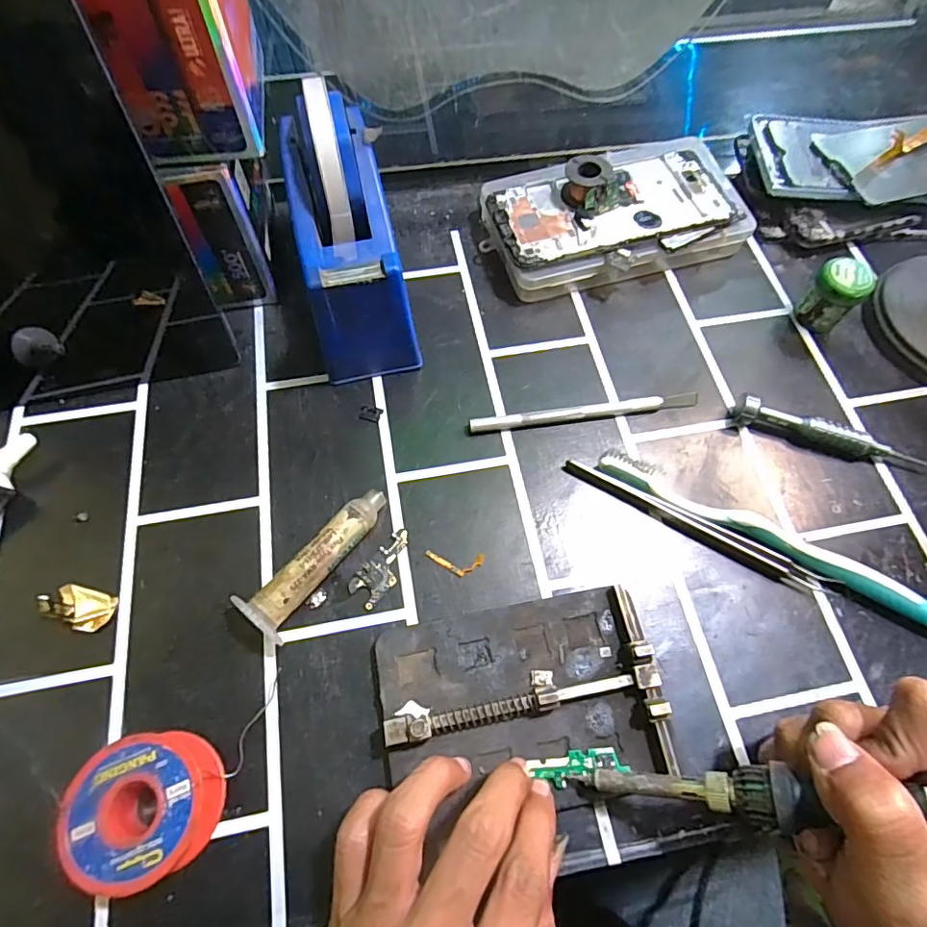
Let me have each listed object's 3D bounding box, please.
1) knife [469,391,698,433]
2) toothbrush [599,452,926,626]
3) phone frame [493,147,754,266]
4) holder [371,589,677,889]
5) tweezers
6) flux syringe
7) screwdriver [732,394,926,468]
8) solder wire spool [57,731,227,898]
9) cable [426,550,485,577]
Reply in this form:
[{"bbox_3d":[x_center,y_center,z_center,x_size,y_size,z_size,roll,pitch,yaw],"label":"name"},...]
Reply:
[{"bbox_3d":[0.073,-0.030,0.323,0.139,0.009,0.009,-8,63,-5],"label":"knife"},{"bbox_3d":[0.161,0.038,0.289,0.184,0.013,0.018,27,66,12],"label":"toothbrush"},{"bbox_3d":[0.101,-0.173,0.363,0.158,0.004,0.069,-15,64,-5],"label":"phone frame"},{"bbox_3d":[0.027,0.108,0.246,0.124,0.017,0.085,-9,64,-6],"label":"holder"},{"bbox_3d":[0.126,0.034,0.293,0.147,0.008,0.010,26,66,12],"label":"tweezers"},{"bbox_3d":[-0.071,0.051,0.273,0.025,0.021,0.090,41,70,18],"label":"flux syringe"},{"bbox_3d":[0.214,-0.015,0.313,0.111,0.018,0.014,18,64,8],"label":"screwdriver"},{"bbox_3d":[-0.131,0.142,0.224,0.051,0.028,0.052,-2,63,-2],"label":"solder wire spool"},{"bbox_3d":[-0.005,0.052,0.284,0.031,0.004,0.013,4,63,1],"label":"cable"}]

